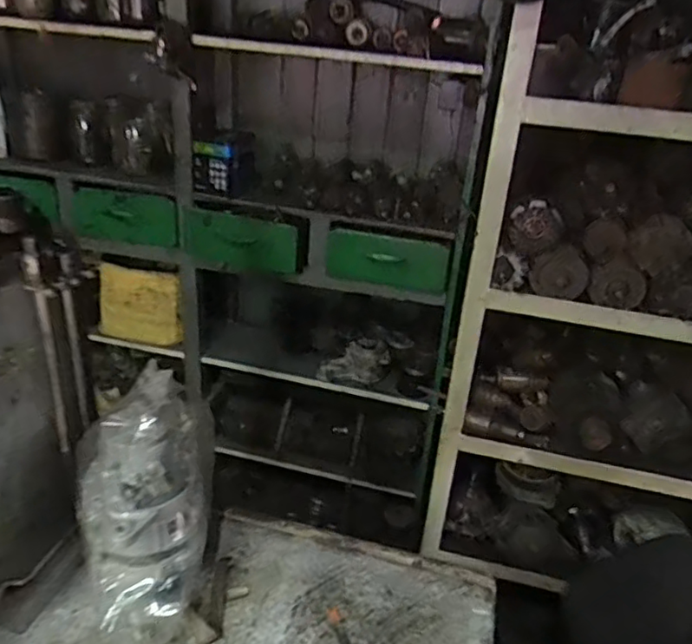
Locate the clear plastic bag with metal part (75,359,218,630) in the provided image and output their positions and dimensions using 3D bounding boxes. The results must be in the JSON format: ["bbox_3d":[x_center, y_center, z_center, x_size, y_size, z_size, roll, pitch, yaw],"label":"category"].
[{"bbox_3d":[-0.221,0.204,0.677,0.133,0.300,0.148,-7,29,-21],"label":"clear plastic bag with metal part"}]

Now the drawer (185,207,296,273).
[{"bbox_3d":[-0.240,-0.171,1.363,0.279,0.136,0.094,12,28,13],"label":"drawer"}]

